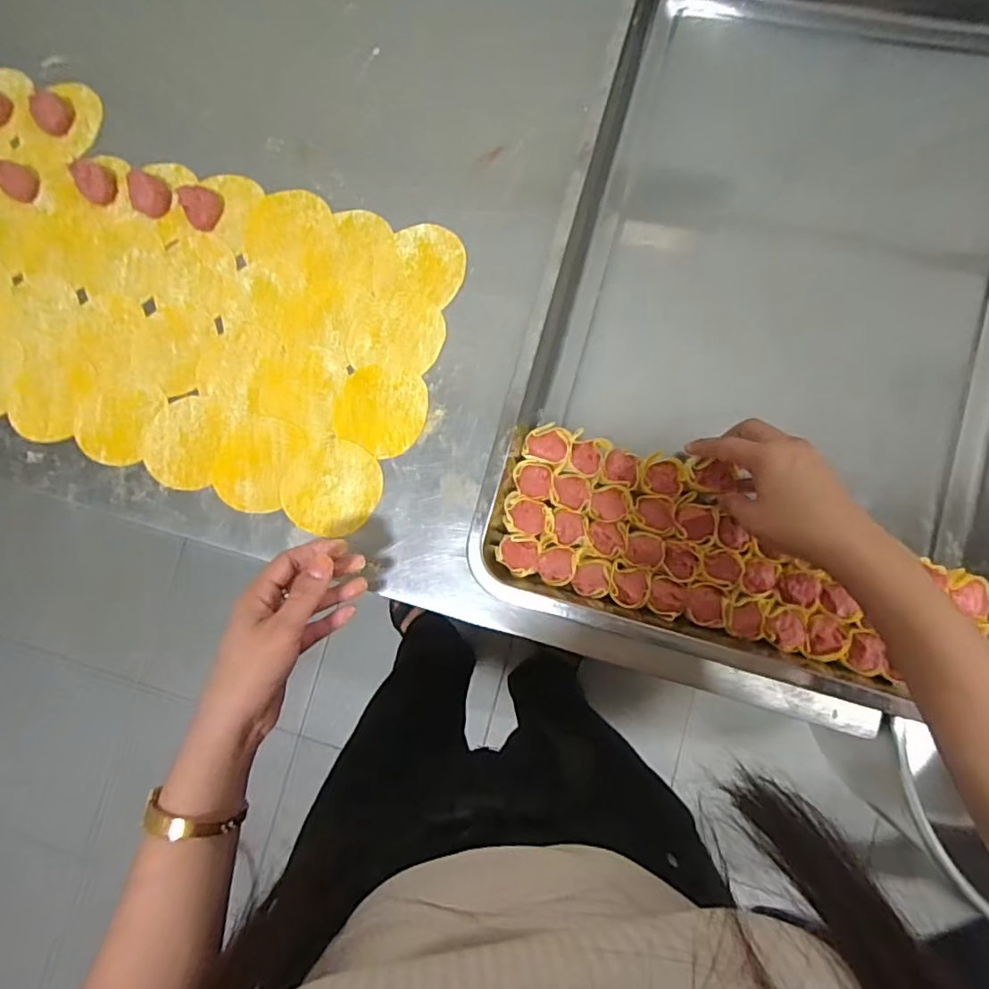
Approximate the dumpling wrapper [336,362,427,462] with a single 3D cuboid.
[{"bbox_3d":[-0.100,-0.073,0.502,0.080,0.004,0.074,0,84,2],"label":"dumpling wrapper"}]

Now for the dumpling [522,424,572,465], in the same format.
[{"bbox_3d":[0.043,-0.040,0.472,0.037,0.034,0.032,14,85,7],"label":"dumpling"}]

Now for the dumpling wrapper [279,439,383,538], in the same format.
[{"bbox_3d":[-0.145,-0.007,0.505,0.085,0.004,0.083,-1,83,5],"label":"dumpling wrapper"}]

